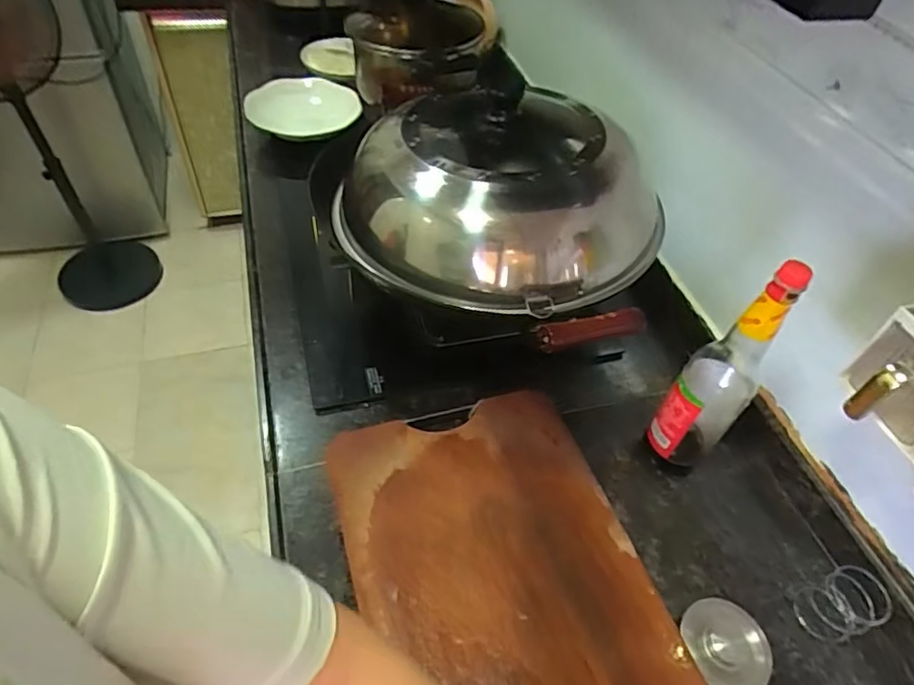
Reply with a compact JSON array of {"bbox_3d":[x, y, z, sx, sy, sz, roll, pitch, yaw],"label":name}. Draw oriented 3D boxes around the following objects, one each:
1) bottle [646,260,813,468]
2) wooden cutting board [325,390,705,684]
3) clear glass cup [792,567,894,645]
[{"bbox_3d":[0.259,0.043,0.570,0.063,0.283,0.055,37,56,23],"label":"bottle"},{"bbox_3d":[0.045,0.230,0.556,0.265,0.037,0.376,-13,53,-17],"label":"wooden cutting board"},{"bbox_3d":[0.375,0.254,0.556,0.061,0.061,0.053,-11,52,-15],"label":"clear glass cup"}]

